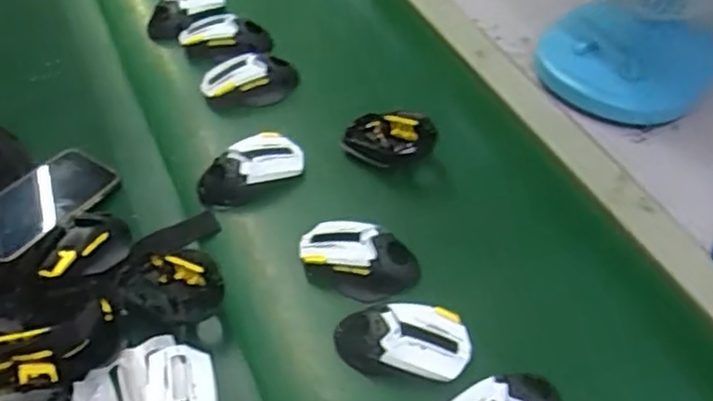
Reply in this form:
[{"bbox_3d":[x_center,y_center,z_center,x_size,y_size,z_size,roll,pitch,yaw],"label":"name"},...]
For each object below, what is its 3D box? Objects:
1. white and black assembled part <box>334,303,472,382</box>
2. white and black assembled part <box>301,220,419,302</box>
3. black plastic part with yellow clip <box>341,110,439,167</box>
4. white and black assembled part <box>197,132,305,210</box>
[{"bbox_3d":[0.042,0.128,0.627,0.118,0.033,0.063,5,49,3],"label":"white and black assembled part"},{"bbox_3d":[0.001,0.059,0.691,0.120,0.033,0.068,17,50,13],"label":"white and black assembled part"},{"bbox_3d":[0.038,-0.075,0.794,0.107,0.043,0.072,5,49,2],"label":"black plastic part with yellow clip"},{"bbox_3d":[-0.120,-0.033,0.777,0.122,0.033,0.071,-28,55,-24],"label":"white and black assembled part"}]

